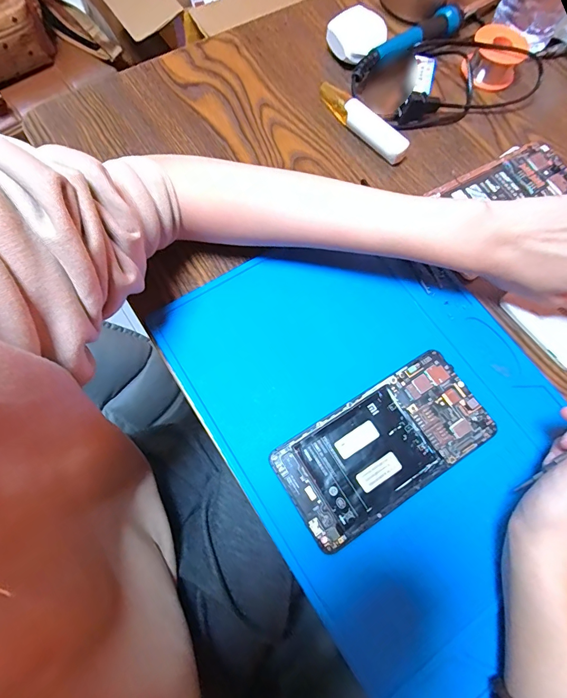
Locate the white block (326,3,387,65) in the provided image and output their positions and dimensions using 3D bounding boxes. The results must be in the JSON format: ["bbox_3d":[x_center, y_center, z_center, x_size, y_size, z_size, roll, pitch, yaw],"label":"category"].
[{"bbox_3d":[0.072,-0.308,0.385,0.055,0.029,0.053,18,71,3],"label":"white block"}]

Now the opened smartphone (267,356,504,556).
[{"bbox_3d":[0.070,0.066,0.266,0.145,0.009,0.072,-31,75,-12],"label":"opened smartphone"}]

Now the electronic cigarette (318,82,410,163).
[{"bbox_3d":[0.070,-0.209,0.354,0.019,0.023,0.101,-39,77,-15],"label":"electronic cigarette"}]

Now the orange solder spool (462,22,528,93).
[{"bbox_3d":[0.214,-0.295,0.384,0.051,0.035,0.049,1,71,-2],"label":"orange solder spool"}]

